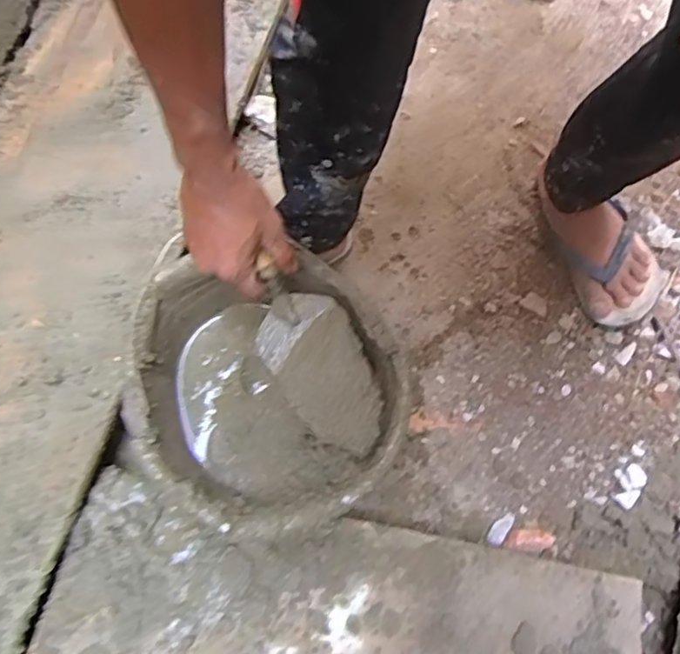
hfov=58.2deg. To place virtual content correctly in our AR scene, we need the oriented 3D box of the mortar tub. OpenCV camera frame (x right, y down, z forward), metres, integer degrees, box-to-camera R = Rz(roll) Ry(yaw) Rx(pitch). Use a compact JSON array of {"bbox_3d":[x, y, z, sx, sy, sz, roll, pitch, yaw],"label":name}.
[{"bbox_3d":[-0.075,0.077,0.675,0.267,0.180,0.269,0,71,1],"label":"mortar tub"}]

